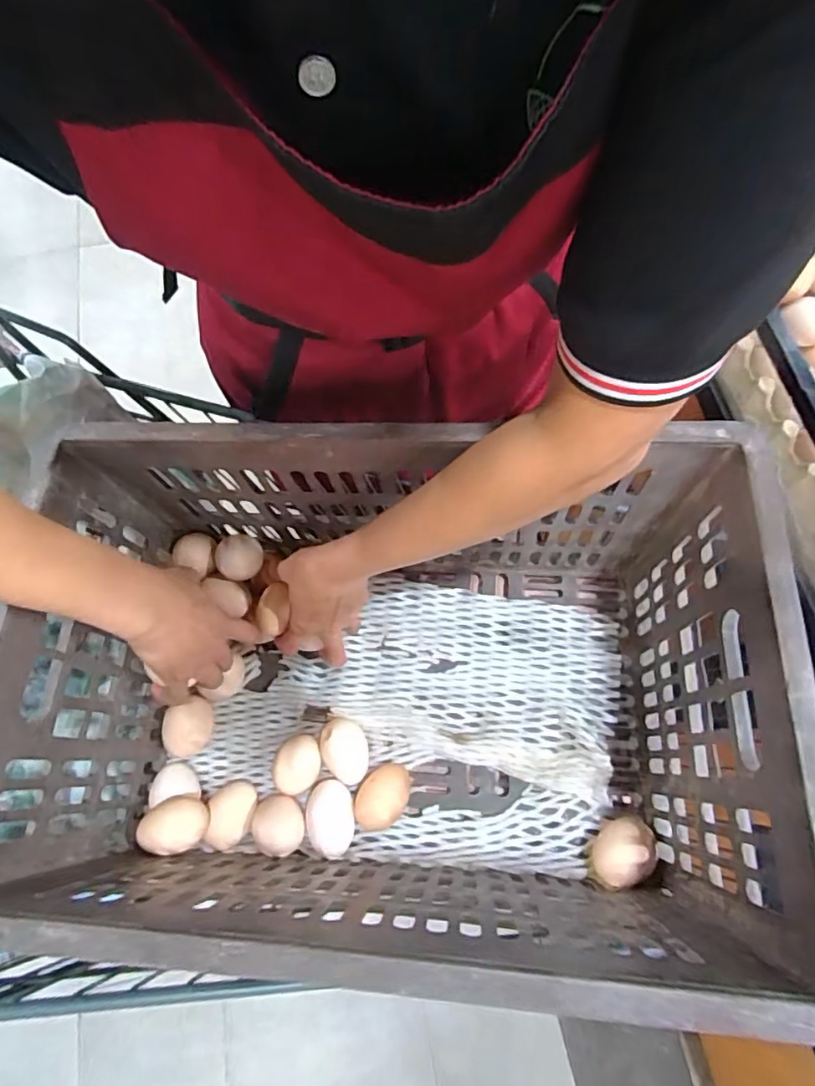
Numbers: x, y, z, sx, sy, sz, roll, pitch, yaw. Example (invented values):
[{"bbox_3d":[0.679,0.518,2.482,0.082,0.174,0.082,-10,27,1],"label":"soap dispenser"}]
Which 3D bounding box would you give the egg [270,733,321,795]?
[{"bbox_3d":[-0.097,0.198,0.502,0.040,0.047,0.048,41,74,13],"label":"egg"}]

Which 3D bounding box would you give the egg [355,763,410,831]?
[{"bbox_3d":[-0.022,0.218,0.483,0.040,0.035,0.057,38,73,12],"label":"egg"}]

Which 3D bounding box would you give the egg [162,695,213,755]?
[{"bbox_3d":[-0.202,0.170,0.521,0.038,0.041,0.048,-4,70,-3],"label":"egg"}]

